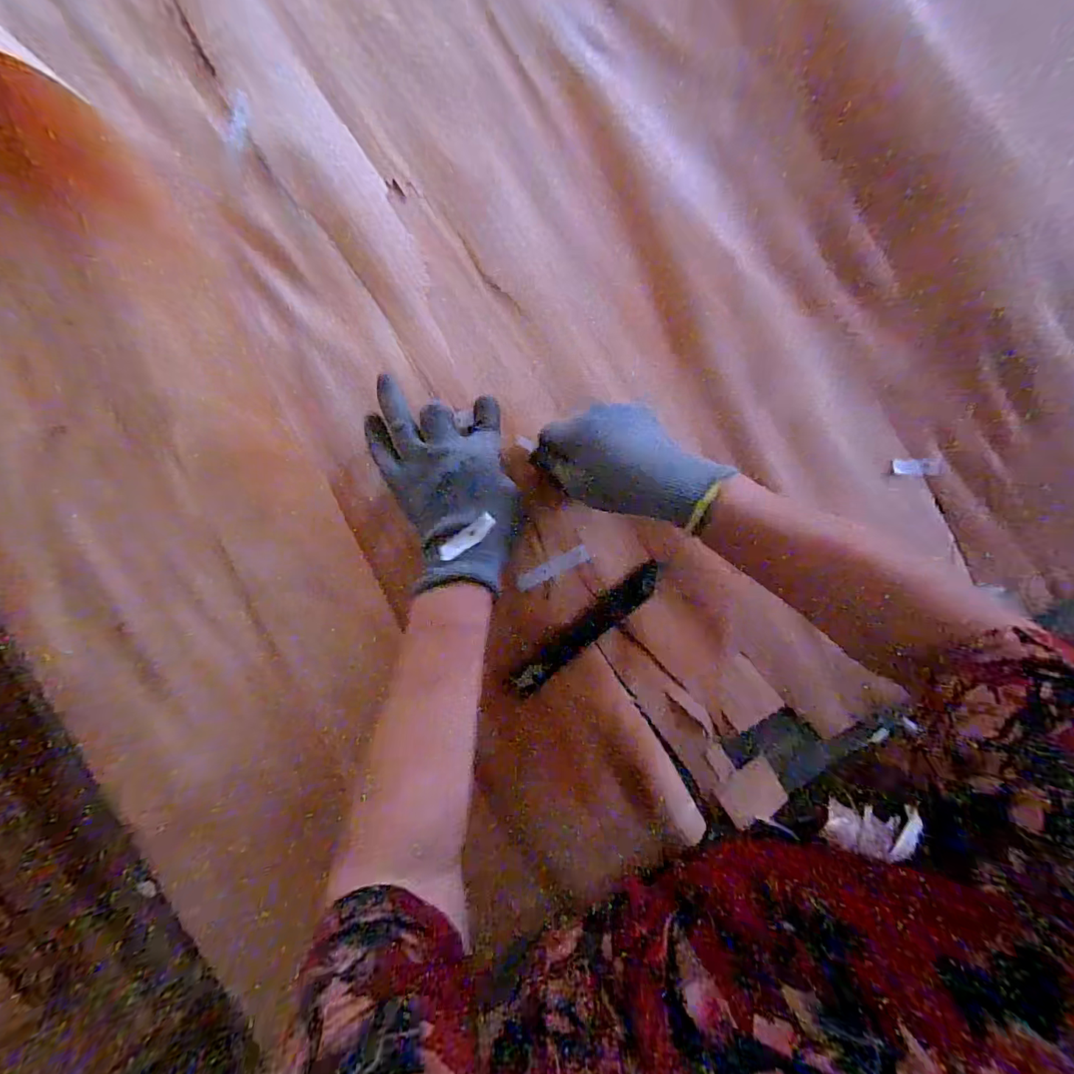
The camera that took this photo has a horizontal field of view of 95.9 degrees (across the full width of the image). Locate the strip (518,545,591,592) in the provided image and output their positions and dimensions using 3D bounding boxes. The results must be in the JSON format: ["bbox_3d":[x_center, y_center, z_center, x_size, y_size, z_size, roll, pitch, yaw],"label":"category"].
[{"bbox_3d":[0.014,0.026,0.411,0.063,0.006,0.016,-23,91,-1],"label":"strip"}]

